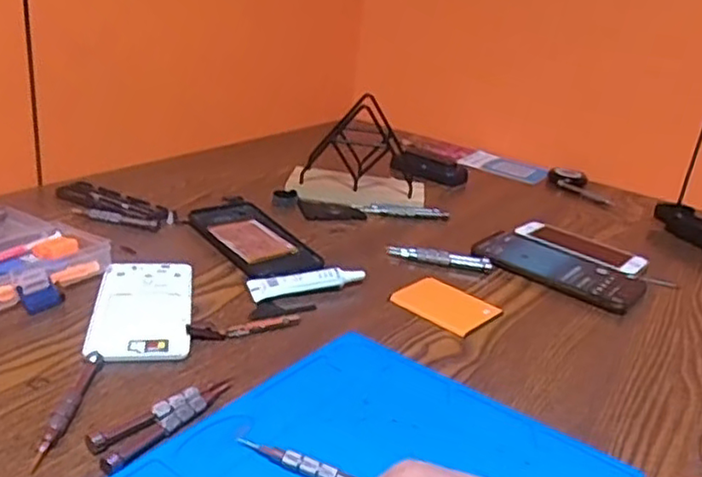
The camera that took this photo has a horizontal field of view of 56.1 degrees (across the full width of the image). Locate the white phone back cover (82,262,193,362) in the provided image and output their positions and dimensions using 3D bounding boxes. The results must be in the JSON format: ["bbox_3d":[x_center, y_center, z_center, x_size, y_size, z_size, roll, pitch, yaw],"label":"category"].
[{"bbox_3d":[-0.164,0.054,0.522,0.073,0.006,0.145,1,24,-13],"label":"white phone back cover"}]

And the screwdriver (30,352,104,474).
[{"bbox_3d":[-0.173,0.102,0.406,0.011,0.011,0.098,5,23,-3],"label":"screwdriver"}]

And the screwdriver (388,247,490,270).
[{"bbox_3d":[0.089,0.019,0.667,0.104,0.015,0.012,9,23,7],"label":"screwdriver"}]

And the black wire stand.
[{"bbox_3d":[0.011,-0.113,0.815,0.135,0.109,0.096,6,23,-2],"label":"black wire stand"}]

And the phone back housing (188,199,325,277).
[{"bbox_3d":[-0.104,-0.003,0.666,0.074,0.012,0.170,-11,29,-35],"label":"phone back housing"}]

